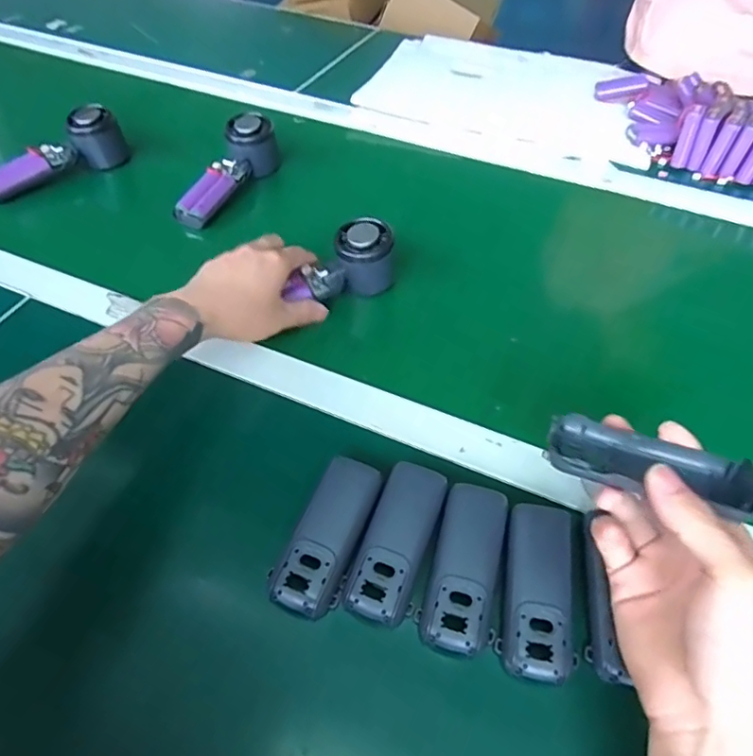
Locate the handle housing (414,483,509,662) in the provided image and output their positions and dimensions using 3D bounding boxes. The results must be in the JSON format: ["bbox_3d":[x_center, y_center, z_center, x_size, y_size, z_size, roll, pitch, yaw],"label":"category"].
[{"bbox_3d":[0.058,0.123,0.375,0.042,0.018,0.109,15,52,10],"label":"handle housing"}]

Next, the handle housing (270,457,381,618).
[{"bbox_3d":[-0.031,0.104,0.384,0.042,0.022,0.106,20,53,14],"label":"handle housing"}]

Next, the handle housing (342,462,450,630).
[{"bbox_3d":[0.014,0.108,0.383,0.040,0.017,0.107,17,52,12],"label":"handle housing"}]

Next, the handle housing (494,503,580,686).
[{"bbox_3d":[0.103,0.134,0.365,0.042,0.016,0.106,12,51,7],"label":"handle housing"}]

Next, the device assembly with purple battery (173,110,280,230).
[{"bbox_3d":[-0.171,-0.231,0.658,0.044,0.058,0.158,23,66,16],"label":"device assembly with purple battery"}]

